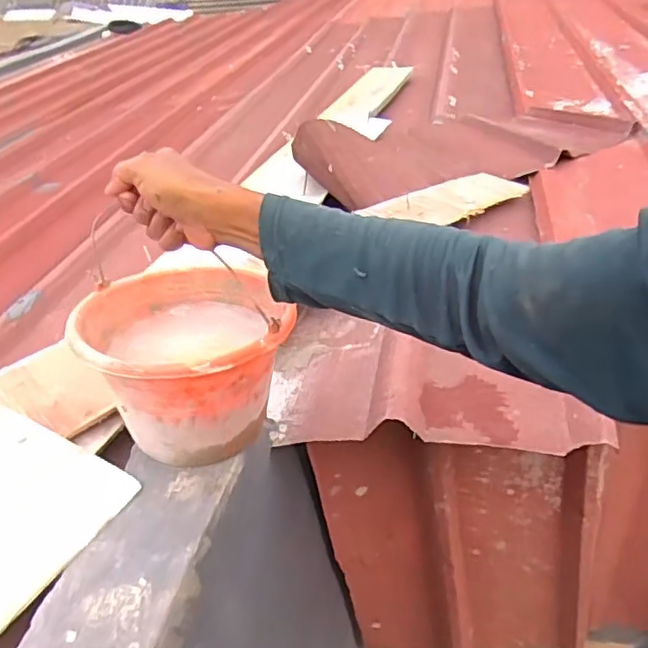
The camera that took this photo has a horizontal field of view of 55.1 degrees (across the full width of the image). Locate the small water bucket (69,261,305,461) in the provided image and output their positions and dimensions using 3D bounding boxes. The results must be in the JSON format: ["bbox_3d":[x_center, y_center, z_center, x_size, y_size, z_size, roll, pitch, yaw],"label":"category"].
[{"bbox_3d":[-0.151,0.041,0.703,0.204,0.153,0.215,-24,40,-21],"label":"small water bucket"}]

